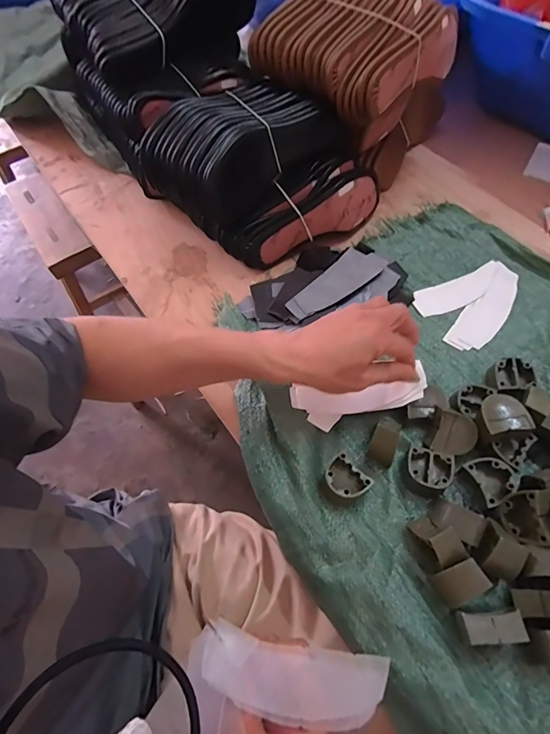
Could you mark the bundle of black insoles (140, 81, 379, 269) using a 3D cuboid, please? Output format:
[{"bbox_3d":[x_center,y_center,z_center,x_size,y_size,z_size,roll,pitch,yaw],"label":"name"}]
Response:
[{"bbox_3d":[-0.017,-0.270,0.544,0.275,0.130,0.203,27,65,18],"label":"bundle of black insoles"}]

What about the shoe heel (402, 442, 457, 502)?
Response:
[{"bbox_3d":[0.152,0.106,0.391,0.044,0.025,0.043,17,62,13],"label":"shoe heel"}]

